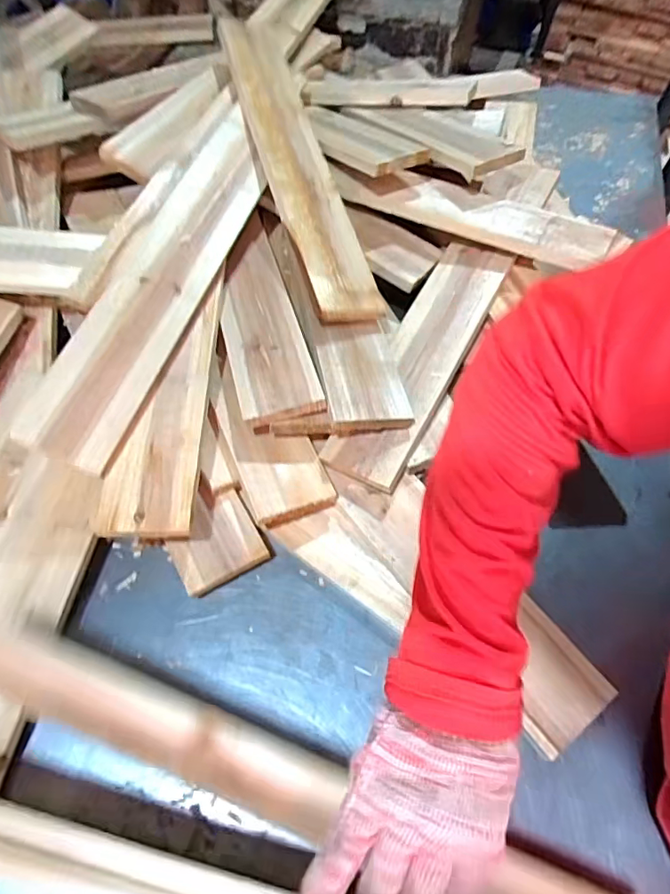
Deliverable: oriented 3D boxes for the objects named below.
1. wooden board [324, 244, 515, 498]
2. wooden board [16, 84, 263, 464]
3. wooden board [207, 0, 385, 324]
[{"bbox_3d":[0.096,-0.104,0.545,0.080,0.015,0.320,22,66,22],"label":"wooden board"},{"bbox_3d":[-0.168,-0.197,0.538,0.088,0.024,0.479,25,63,-19],"label":"wooden board"},{"bbox_3d":[-0.051,-0.356,0.612,0.082,0.026,0.487,-8,67,-27],"label":"wooden board"}]

